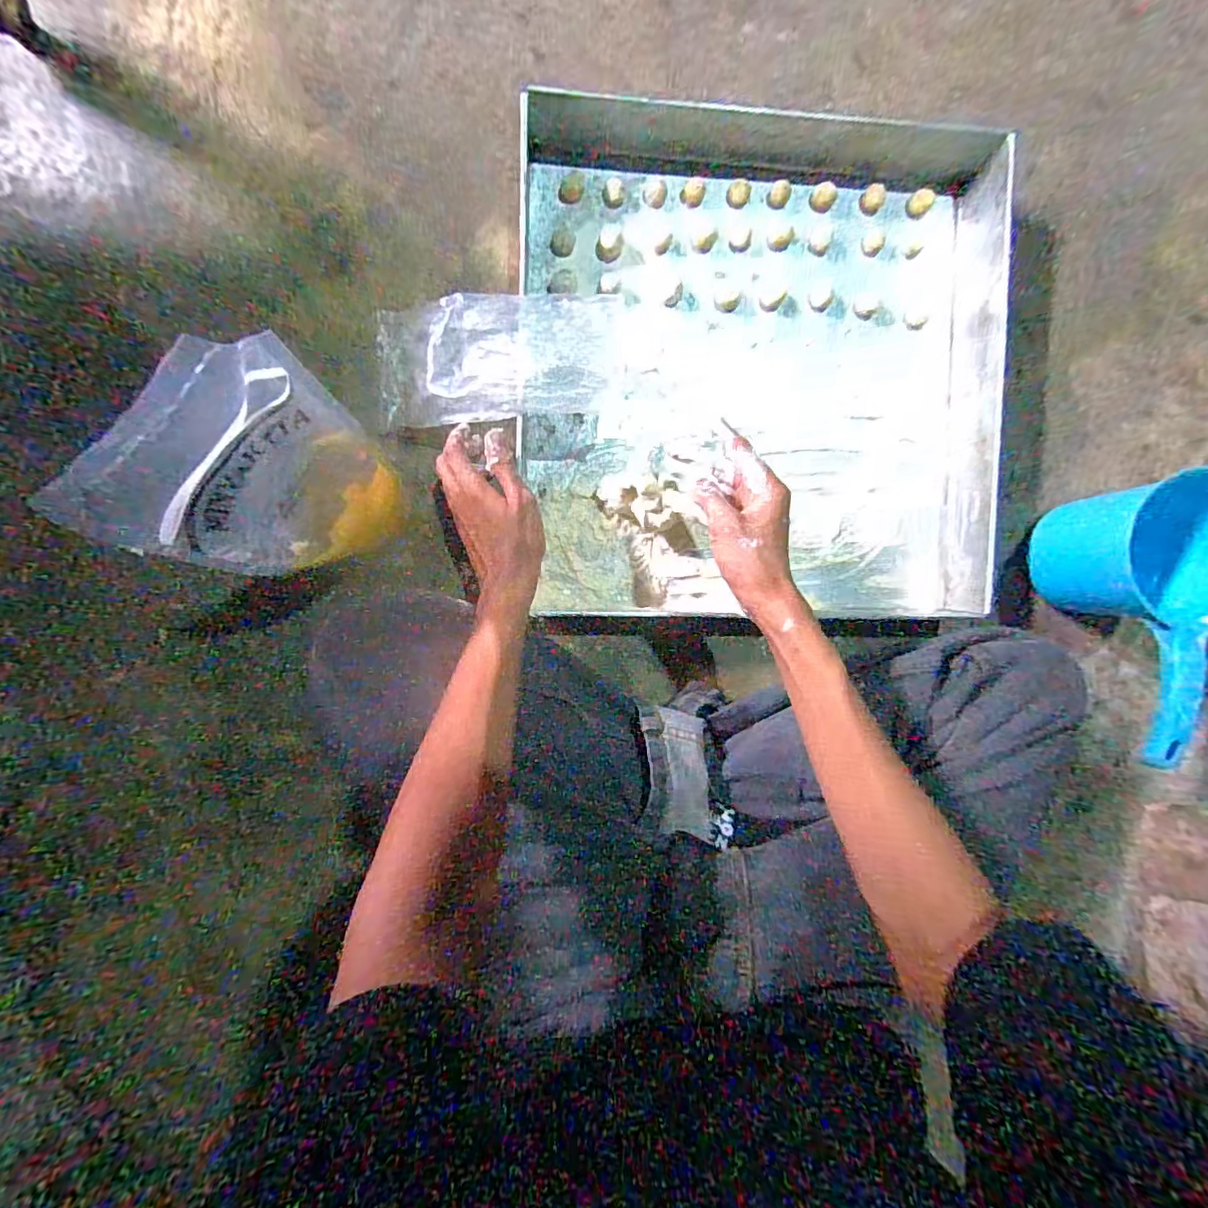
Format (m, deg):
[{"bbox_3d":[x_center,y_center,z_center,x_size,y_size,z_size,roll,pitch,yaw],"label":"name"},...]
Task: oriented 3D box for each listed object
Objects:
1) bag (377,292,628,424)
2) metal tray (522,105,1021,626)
[{"bbox_3d":[-0.098,-0.215,0.473,0.227,0.035,0.106,3,95,15],"label":"bag"},{"bbox_3d":[0.147,-0.221,0.517,0.468,0.053,0.477,0,95,-5],"label":"metal tray"}]

